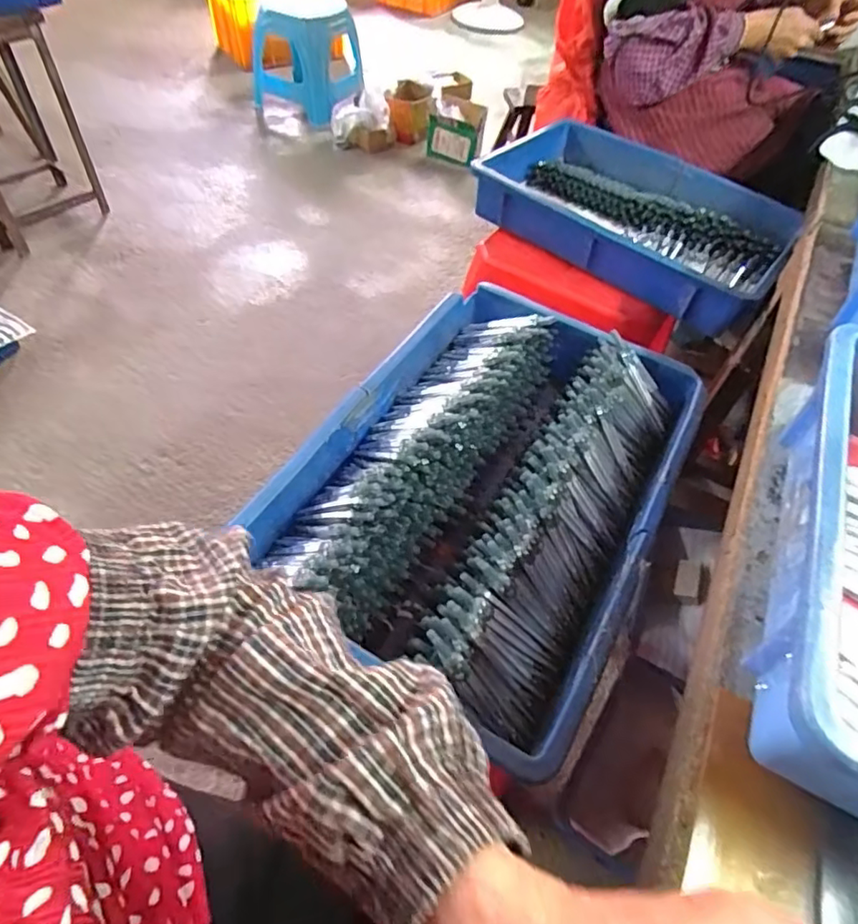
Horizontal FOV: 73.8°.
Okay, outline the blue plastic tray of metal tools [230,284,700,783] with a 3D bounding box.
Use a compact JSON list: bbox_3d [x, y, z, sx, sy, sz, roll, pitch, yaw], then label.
[{"bbox_3d":[0.062,0.002,0.520,0.284,0.081,0.412,28,55,15],"label":"blue plastic tray of metal tools"}]

